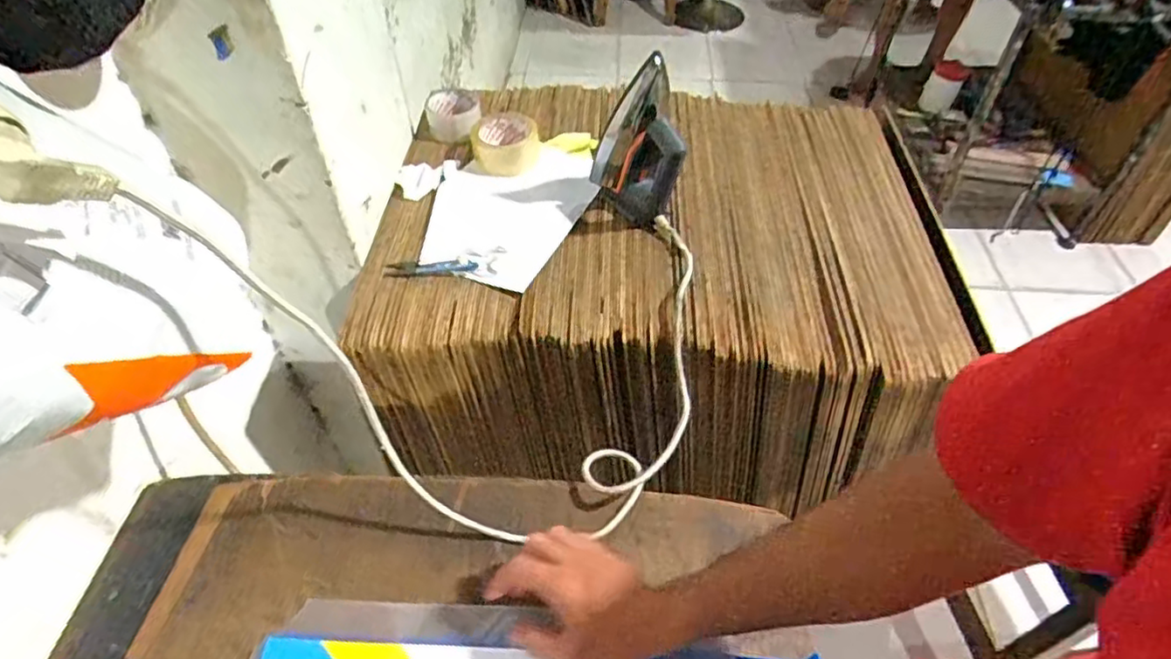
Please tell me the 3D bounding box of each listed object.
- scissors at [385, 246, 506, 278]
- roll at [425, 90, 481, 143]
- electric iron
[{"bbox_3d":[-0.182,-0.086,0.828,0.148,0.012,0.043,-3,50,-4],"label":"scissors"},{"bbox_3d":[-0.211,-0.339,1.030,0.088,0.041,0.103,-3,50,-4],"label":"roll"},{"bbox_3d":[0.070,-0.252,0.854,0.111,0.212,0.103,-3,50,-4],"label":"electric iron"}]

